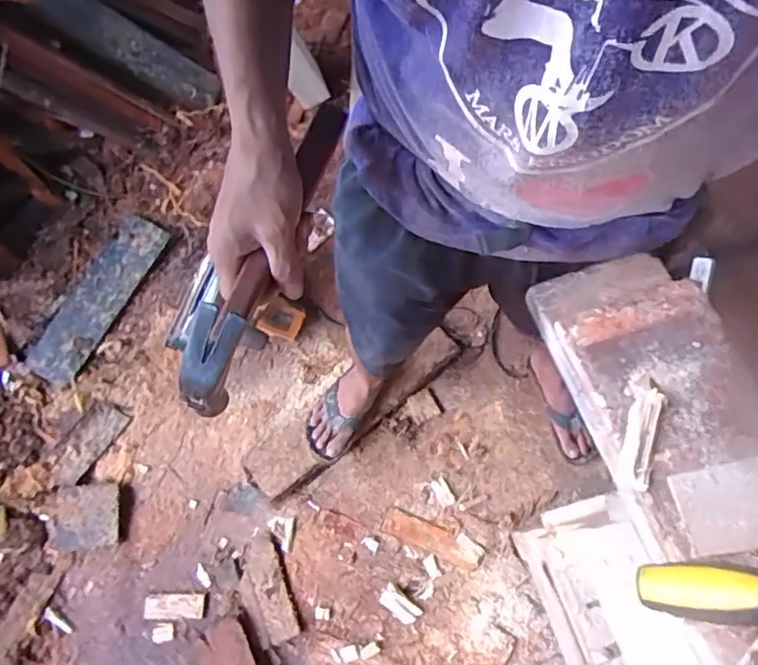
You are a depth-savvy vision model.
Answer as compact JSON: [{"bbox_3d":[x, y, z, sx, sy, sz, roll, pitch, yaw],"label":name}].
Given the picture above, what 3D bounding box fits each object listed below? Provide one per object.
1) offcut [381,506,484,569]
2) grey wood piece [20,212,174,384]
[{"bbox_3d":[0.106,0.413,1.133,0.202,0.009,0.052,21,73,9],"label":"offcut"},{"bbox_3d":[-0.632,-0.076,1.262,0.114,0.031,0.407,29,80,0],"label":"grey wood piece"}]

